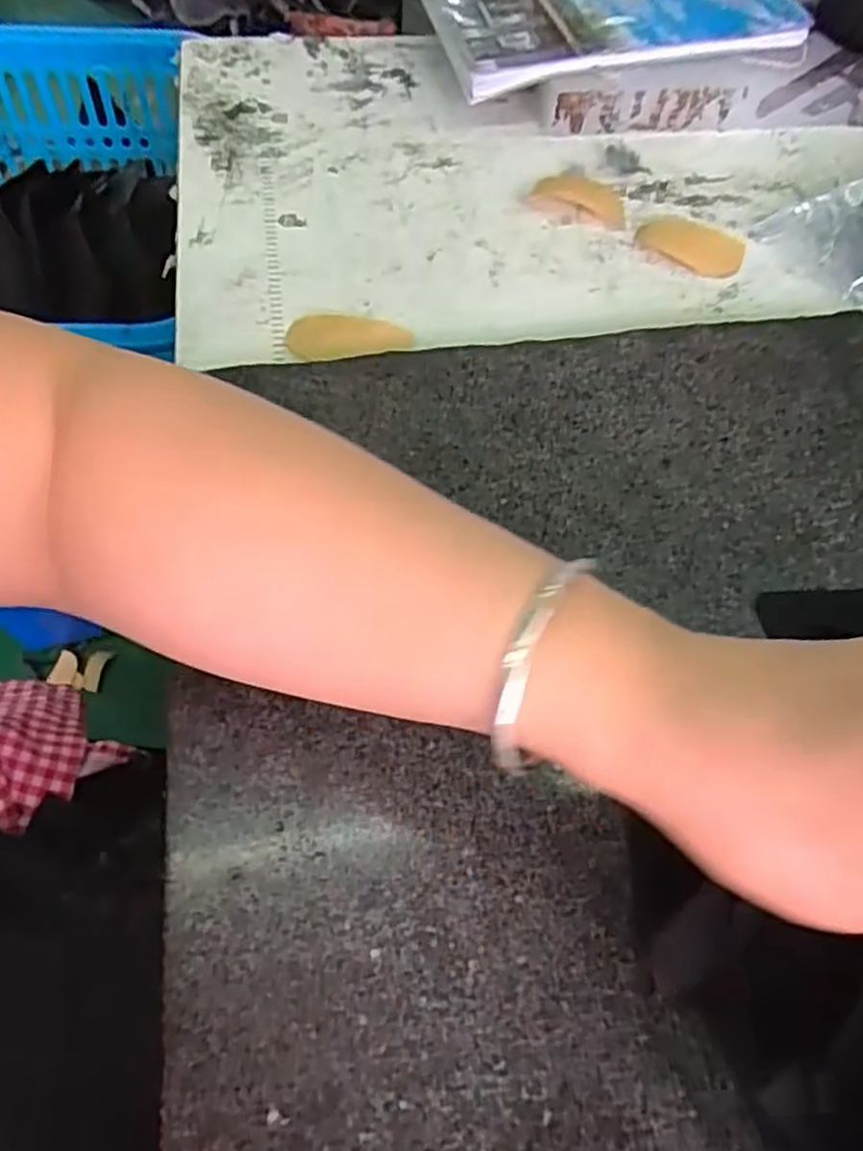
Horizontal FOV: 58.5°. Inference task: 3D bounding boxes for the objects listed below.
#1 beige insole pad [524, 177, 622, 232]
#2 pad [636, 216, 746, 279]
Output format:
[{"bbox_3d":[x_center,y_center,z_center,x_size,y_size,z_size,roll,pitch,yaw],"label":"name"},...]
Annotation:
[{"bbox_3d":[0.092,-0.238,0.489,0.060,0.007,0.042,6,60,-1],"label":"beige insole pad"},{"bbox_3d":[0.161,-0.206,0.480,0.063,0.005,0.045,24,61,9],"label":"pad"}]

